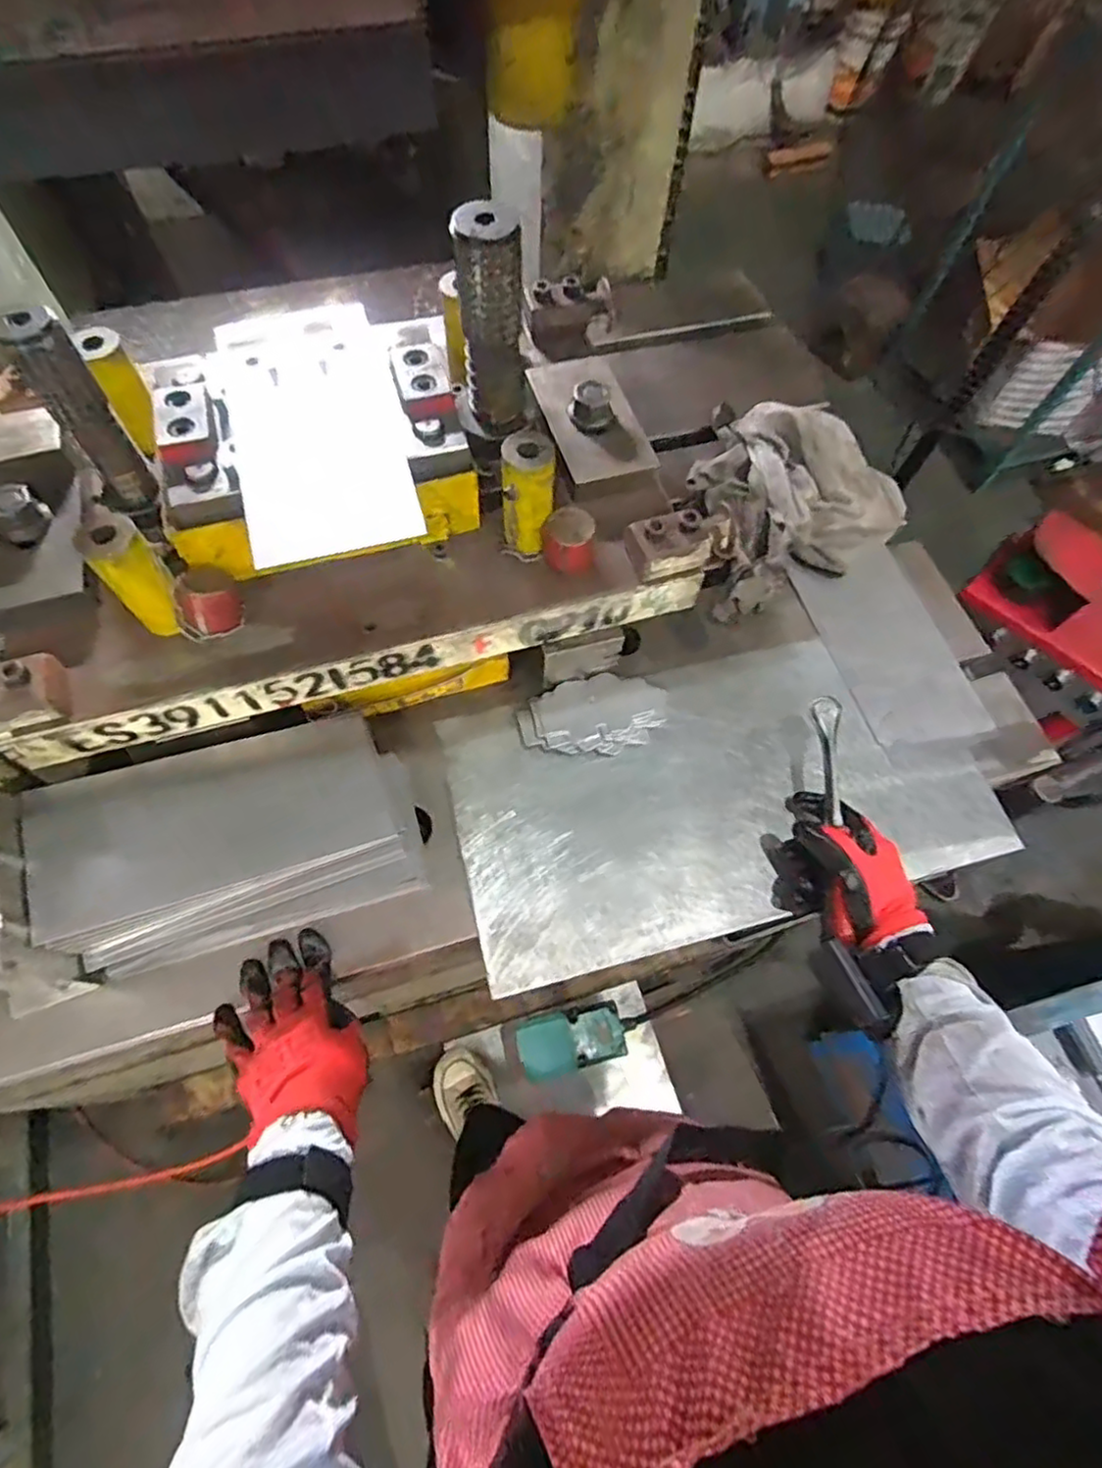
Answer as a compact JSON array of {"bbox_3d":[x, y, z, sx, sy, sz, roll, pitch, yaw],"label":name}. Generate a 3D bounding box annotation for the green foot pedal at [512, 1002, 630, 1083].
[{"bbox_3d":[0.040,0.560,1.241,0.204,0.131,0.104,-13,66,-8],"label":"green foot pedal"}]

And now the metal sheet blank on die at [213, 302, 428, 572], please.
[{"bbox_3d":[-0.184,-0.243,0.525,0.121,0.008,0.254,-15,68,-10],"label":"metal sheet blank on die"}]

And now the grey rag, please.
[{"bbox_3d":[0.275,-0.256,0.741,0.225,0.081,0.255,-4,65,-4],"label":"grey rag"}]

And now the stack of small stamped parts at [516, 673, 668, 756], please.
[{"bbox_3d":[0.042,-0.017,0.637,0.138,0.016,0.075,-16,79,-6],"label":"stack of small stamped parts"}]

